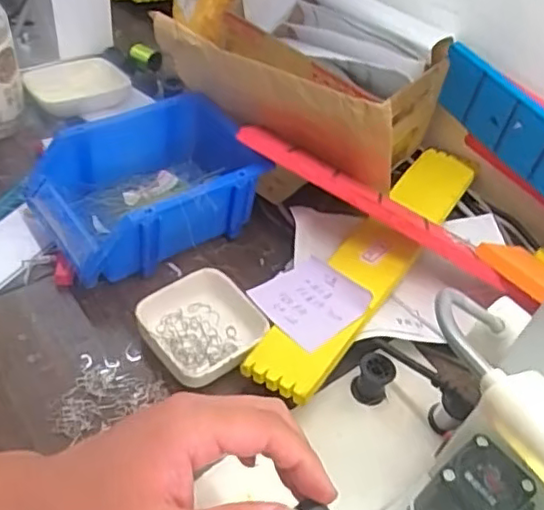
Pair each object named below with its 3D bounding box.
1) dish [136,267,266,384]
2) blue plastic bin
[{"bbox_3d":[-0.053,0.056,0.496,0.086,0.023,0.085,-29,59,-30],"label":"dish"},{"bbox_3d":[-0.111,-0.060,0.560,0.181,0.081,0.128,-24,56,-28],"label":"blue plastic bin"}]

